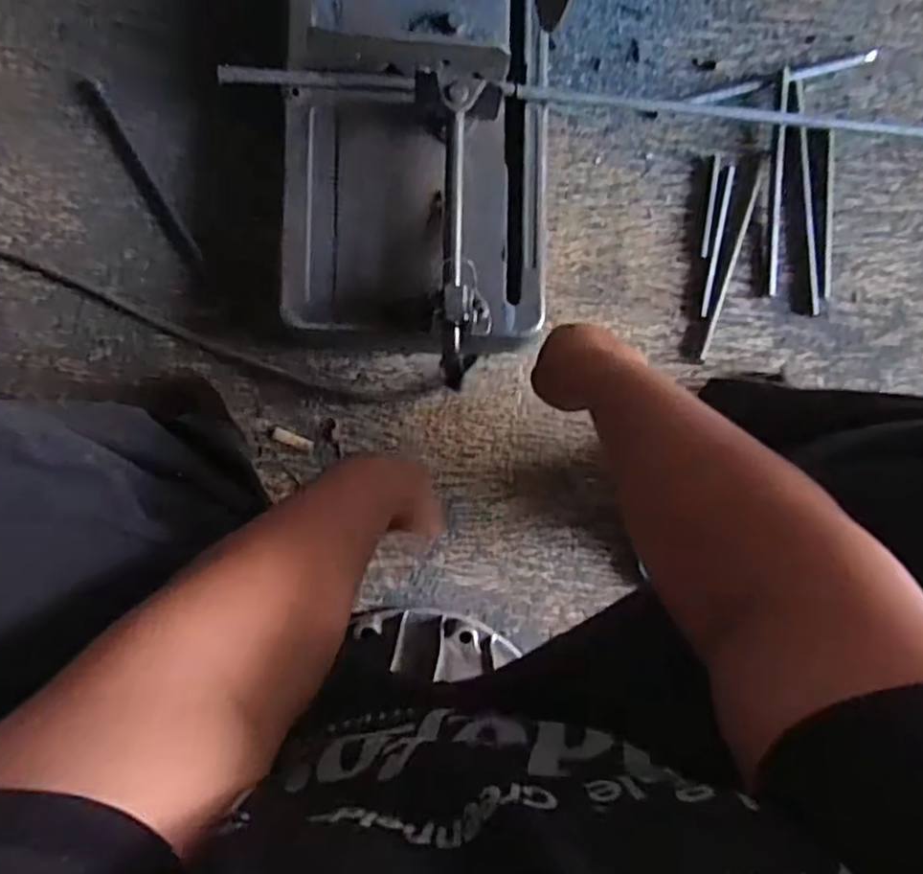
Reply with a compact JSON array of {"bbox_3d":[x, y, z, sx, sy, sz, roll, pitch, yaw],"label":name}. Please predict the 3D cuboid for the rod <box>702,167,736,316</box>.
[{"bbox_3d":[0.279,-0.212,0.728,0.009,0.004,0.162,11,89,-5],"label":"rod"}]

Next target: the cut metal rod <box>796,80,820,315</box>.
[{"bbox_3d":[0.380,-0.262,0.733,0.012,0.008,0.251,-6,90,-6],"label":"cut metal rod"}]

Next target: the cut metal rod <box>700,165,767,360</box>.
[{"bbox_3d":[0.294,-0.192,0.728,0.011,0.004,0.225,18,88,-5],"label":"cut metal rod"}]

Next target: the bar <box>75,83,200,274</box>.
[{"bbox_3d":[-0.323,-0.265,0.679,0.019,0.009,0.205,-31,93,-5],"label":"bar"}]

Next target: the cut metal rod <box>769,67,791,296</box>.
[{"bbox_3d":[0.346,-0.276,0.729,0.010,0.007,0.242,3,89,-6],"label":"cut metal rod"}]

